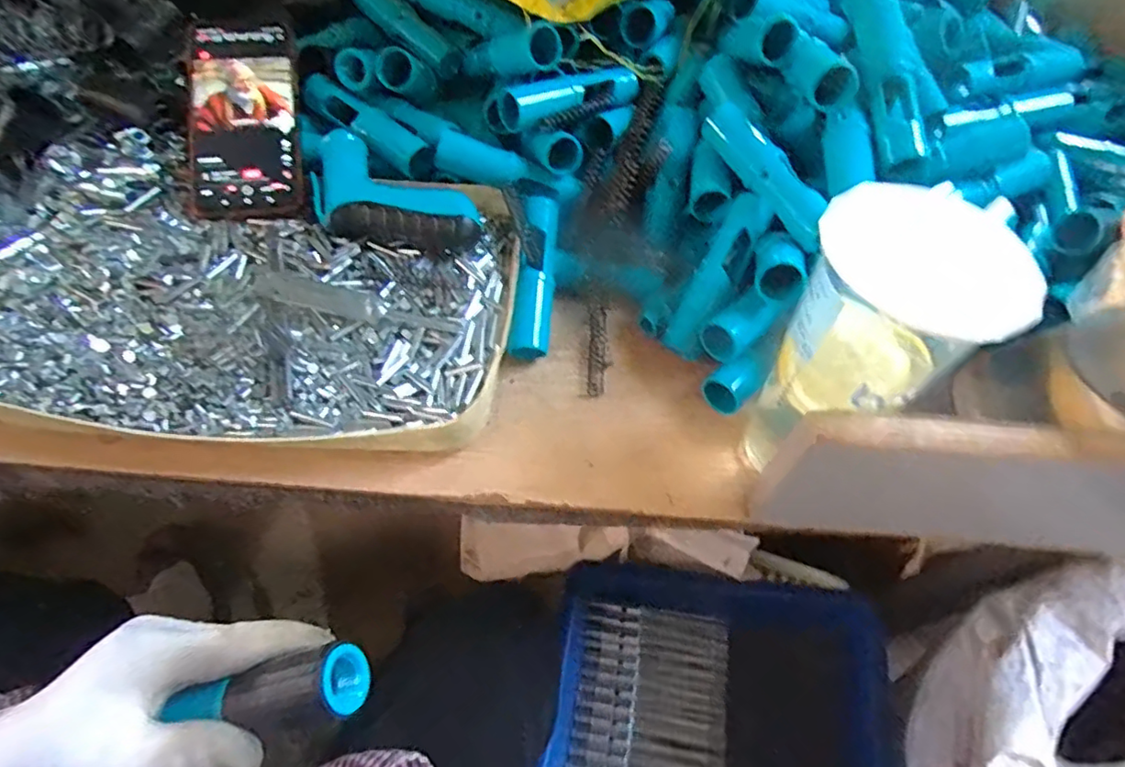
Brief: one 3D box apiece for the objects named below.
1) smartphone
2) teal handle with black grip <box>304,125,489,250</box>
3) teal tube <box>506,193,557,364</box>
[{"bbox_3d":[-0.247,-0.204,0.453,0.082,0.017,0.173,-6,78,-11],"label":"smartphone"},{"bbox_3d":[-0.122,-0.143,0.434,0.124,0.032,0.083,4,56,-1],"label":"teal handle with black grip"},{"bbox_3d":[-0.018,-0.079,0.434,0.026,0.030,0.127,6,72,1],"label":"teal tube"}]

